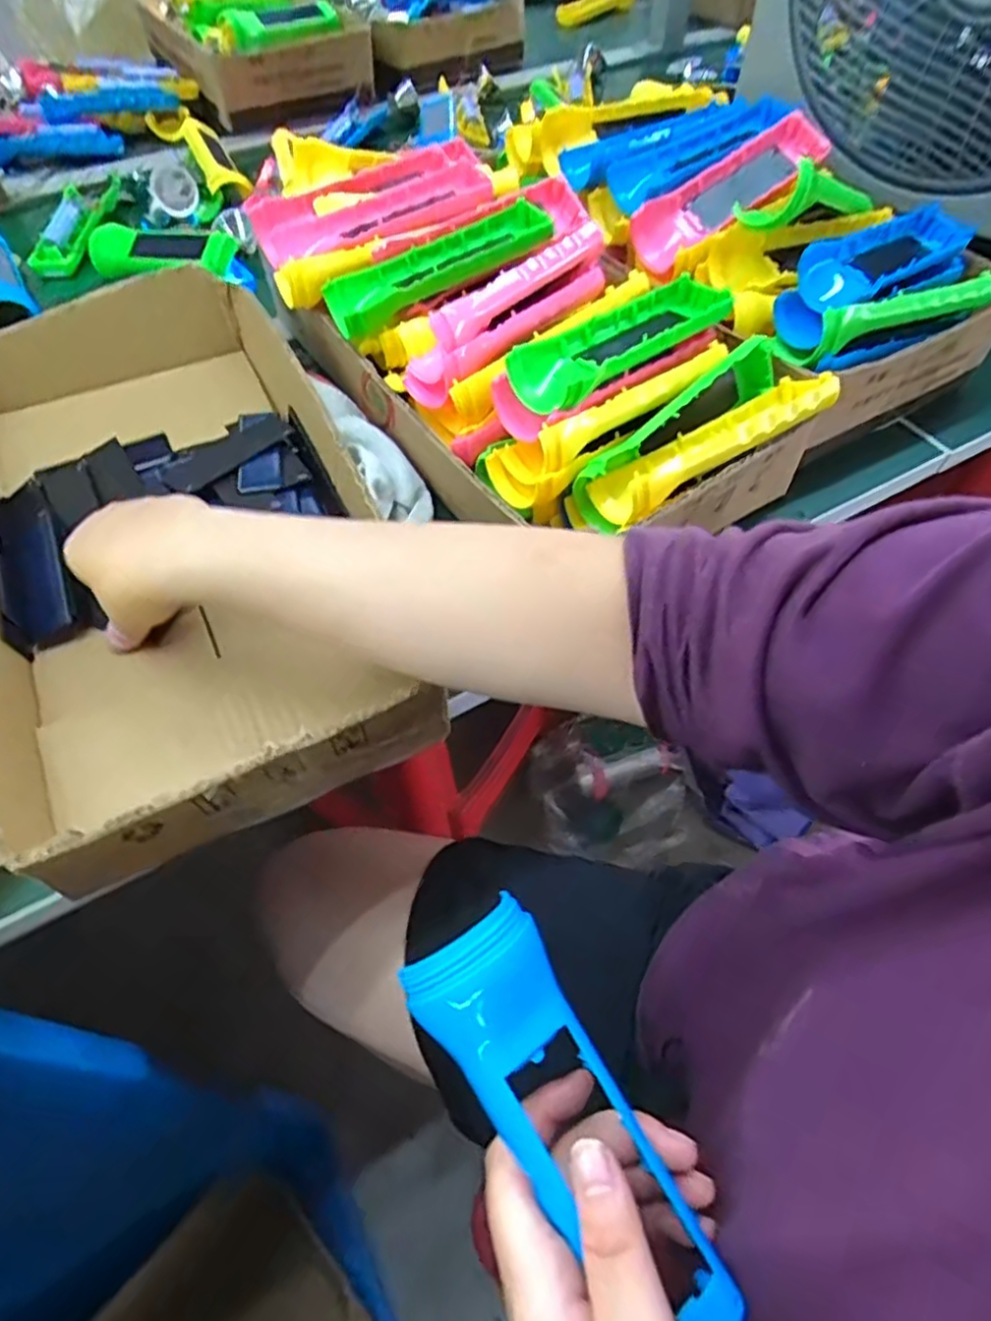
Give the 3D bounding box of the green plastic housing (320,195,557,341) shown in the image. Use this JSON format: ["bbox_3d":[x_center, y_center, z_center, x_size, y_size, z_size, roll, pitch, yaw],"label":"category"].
[{"bbox_3d":[-0.037,-0.262,0.466,0.151,0.041,0.051,-23,57,-15],"label":"green plastic housing"}]

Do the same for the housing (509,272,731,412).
[{"bbox_3d":[0.076,-0.186,0.410,0.148,0.026,0.048,-37,62,-22],"label":"housing"}]

